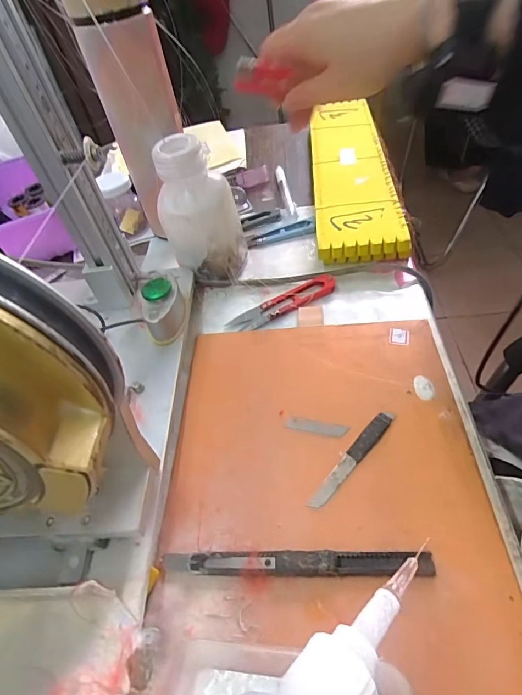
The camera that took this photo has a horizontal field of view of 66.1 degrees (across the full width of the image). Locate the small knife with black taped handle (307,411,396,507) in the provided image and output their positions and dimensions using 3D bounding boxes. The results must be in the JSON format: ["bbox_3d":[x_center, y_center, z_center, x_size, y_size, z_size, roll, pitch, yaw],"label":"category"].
[{"bbox_3d":[0.057,0.067,0.249,0.079,0.004,0.012,-39,54,-23],"label":"small knife with black taped handle"}]

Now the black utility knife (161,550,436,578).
[{"bbox_3d":[0.017,0.114,0.212,0.141,0.009,0.012,-3,48,7],"label":"black utility knife"}]

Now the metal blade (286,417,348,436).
[{"bbox_3d":[0.037,0.053,0.268,0.040,0.004,0.009,7,56,15],"label":"metal blade"}]

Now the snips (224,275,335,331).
[{"bbox_3d":[0.018,-0.039,0.345,0.101,0.009,0.021,-24,49,-11],"label":"snips"}]

